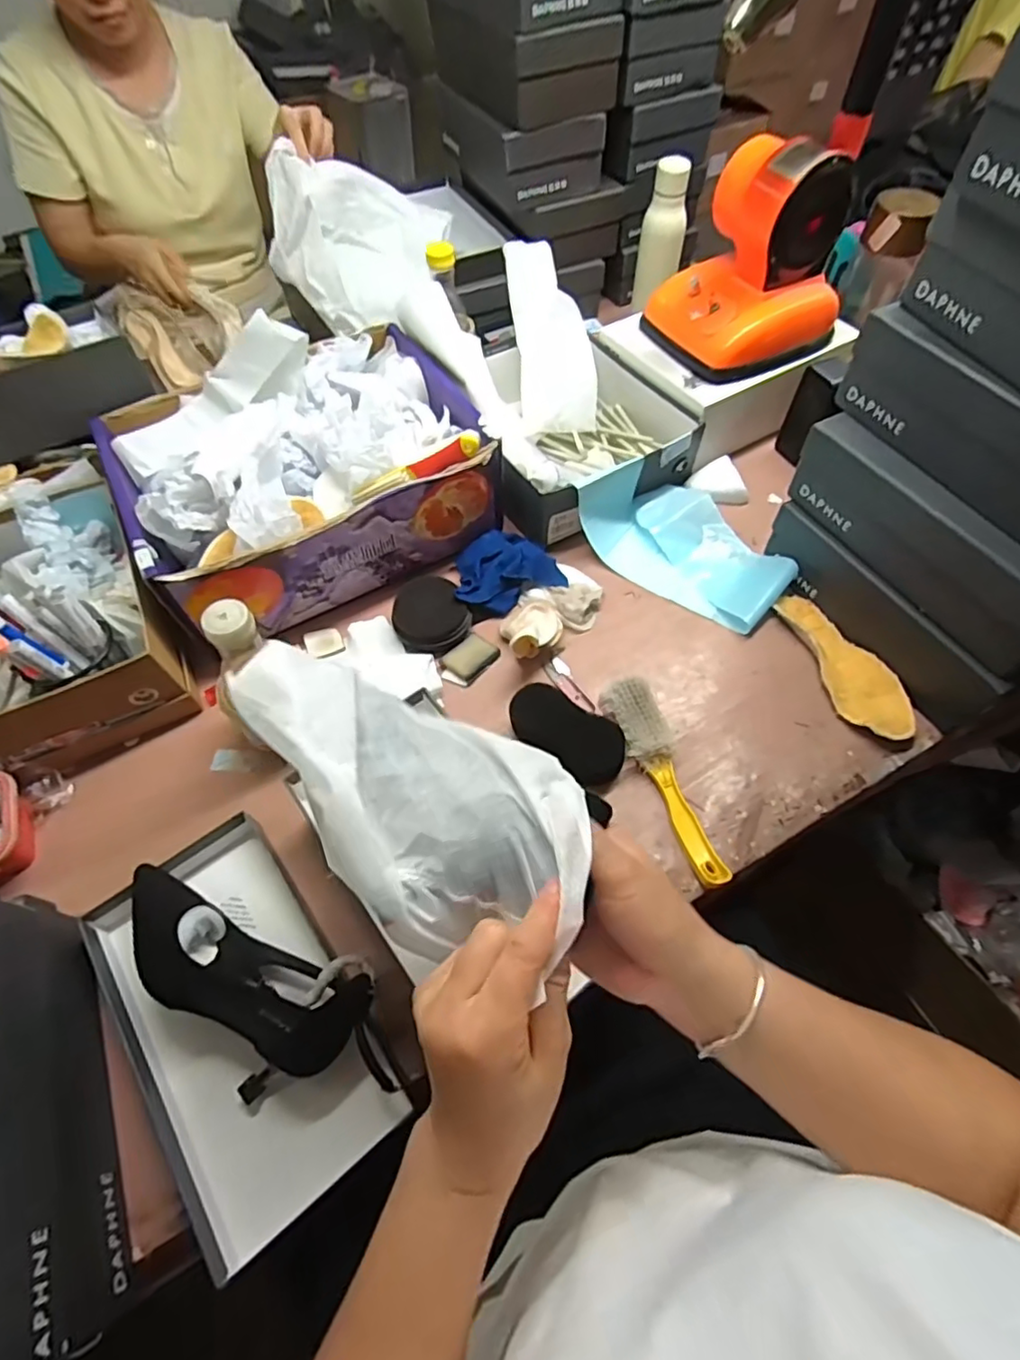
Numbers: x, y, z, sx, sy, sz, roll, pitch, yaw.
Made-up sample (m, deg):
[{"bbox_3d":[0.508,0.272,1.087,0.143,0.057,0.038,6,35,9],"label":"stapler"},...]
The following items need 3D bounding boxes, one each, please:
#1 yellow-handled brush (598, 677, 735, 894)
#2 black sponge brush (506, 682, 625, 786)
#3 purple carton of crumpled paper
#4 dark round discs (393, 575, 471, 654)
[{"bbox_3d":[0.159,0.095,0.616,0.049,0.034,0.223,-18,60,-10],"label":"yellow-handled brush"},{"bbox_3d":[0.060,0.054,0.642,0.126,0.034,0.061,35,65,20],"label":"black sponge brush"},{"bbox_3d":[-0.251,-0.257,0.751,0.401,0.162,0.308,-26,62,-14],"label":"purple carton of crumpled paper"},{"bbox_3d":[-0.096,-0.076,0.722,0.082,0.038,0.087,0,59,1],"label":"dark round discs"}]

